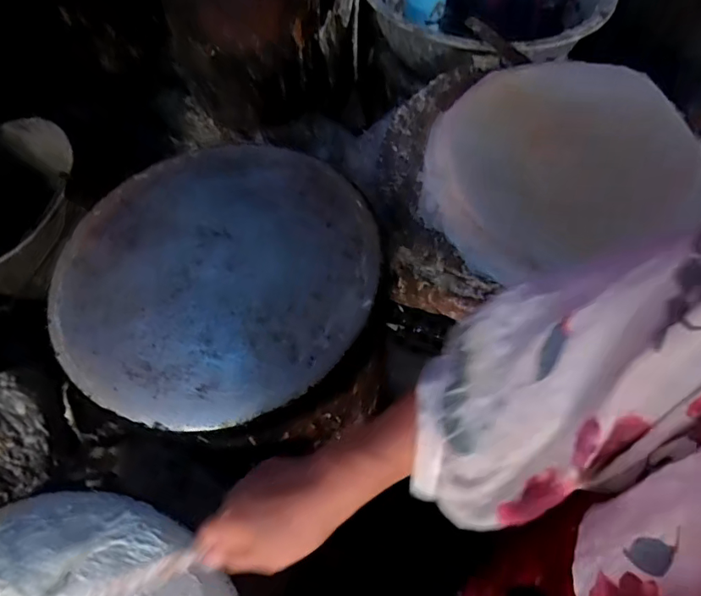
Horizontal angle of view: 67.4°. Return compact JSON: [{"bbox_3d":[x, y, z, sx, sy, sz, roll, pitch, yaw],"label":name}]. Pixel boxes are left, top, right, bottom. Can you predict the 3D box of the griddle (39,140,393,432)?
[{"bbox_3d":[-0.151,-0.036,0.595,0.362,0.034,0.341,-1,60,2],"label":"griddle"}]

